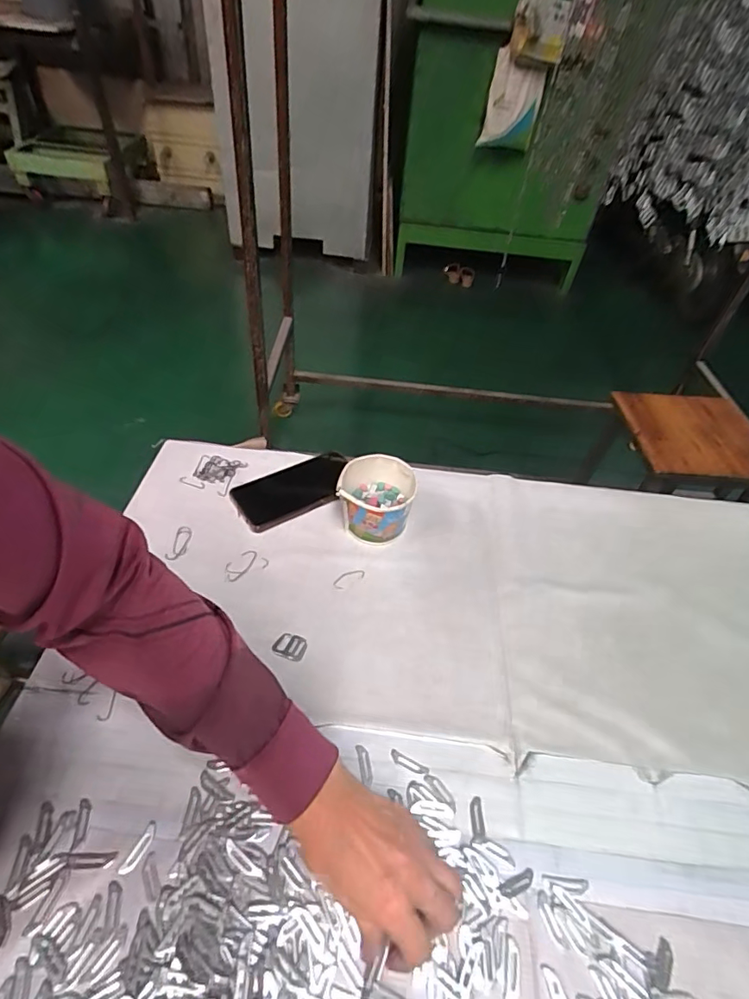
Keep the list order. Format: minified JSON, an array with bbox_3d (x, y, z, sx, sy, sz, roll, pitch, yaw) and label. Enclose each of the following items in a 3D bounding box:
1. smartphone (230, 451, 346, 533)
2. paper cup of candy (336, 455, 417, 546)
[{"bbox_3d":[-0.103,-0.015,0.658,0.154,0.010,0.082,-23,54,-20],"label":"smartphone"},{"bbox_3d":[0.001,0.002,0.622,0.087,0.073,0.087,4,45,-4],"label":"paper cup of candy"}]

